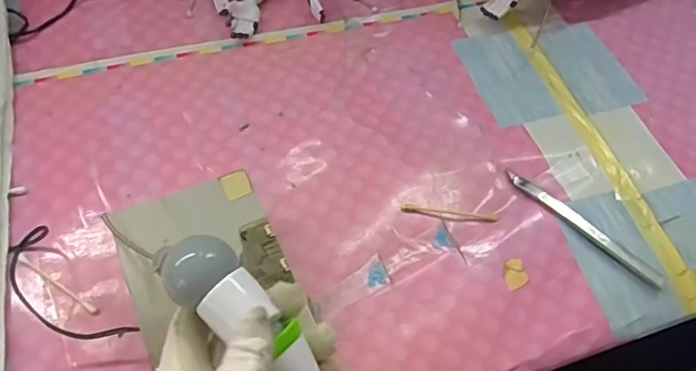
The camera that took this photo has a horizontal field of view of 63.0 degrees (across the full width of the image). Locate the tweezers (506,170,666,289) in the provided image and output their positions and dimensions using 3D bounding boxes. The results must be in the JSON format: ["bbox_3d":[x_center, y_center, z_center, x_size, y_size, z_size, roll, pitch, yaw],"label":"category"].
[{"bbox_3d":[0.176,0.030,0.426,0.013,0.010,0.132,-39,67,-24],"label":"tweezers"}]

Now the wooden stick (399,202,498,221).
[{"bbox_3d":[0.078,0.021,0.431,0.073,0.004,0.006,7,57,1],"label":"wooden stick"}]

